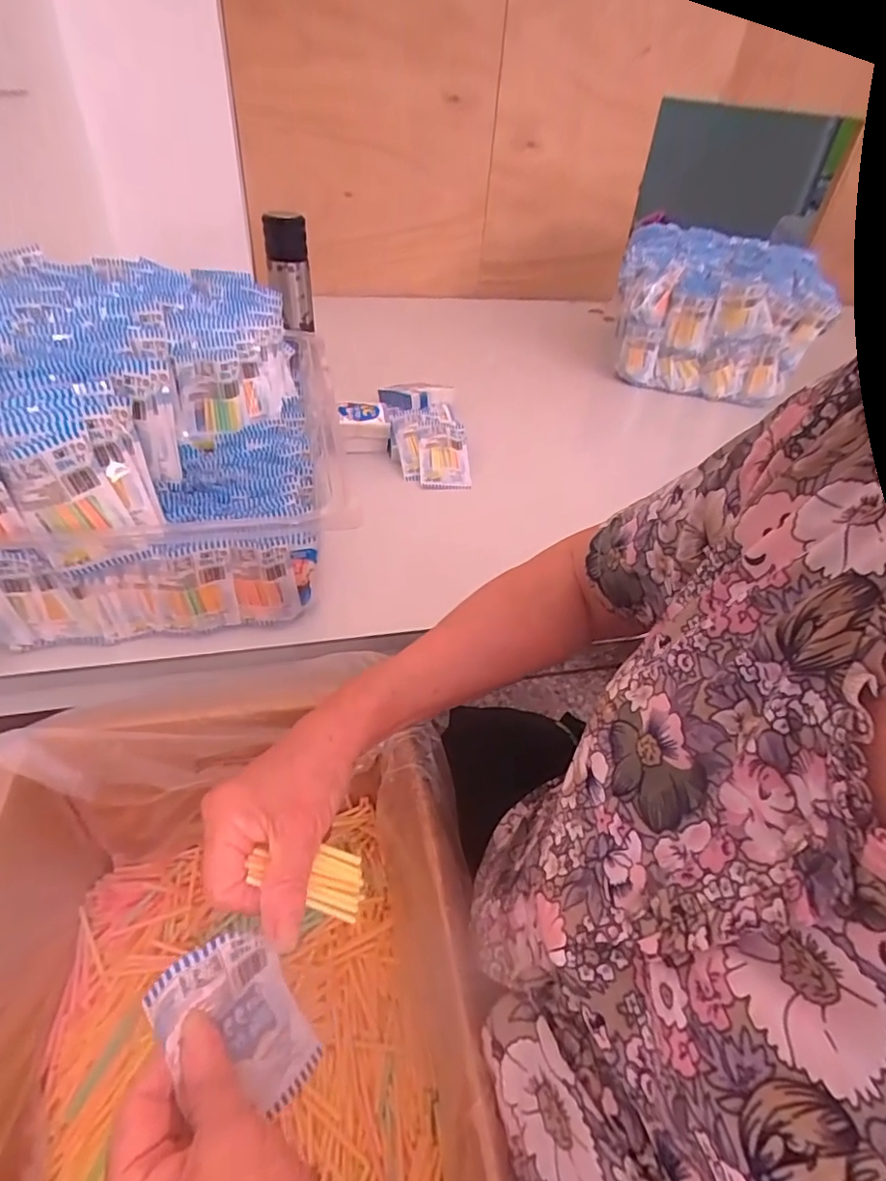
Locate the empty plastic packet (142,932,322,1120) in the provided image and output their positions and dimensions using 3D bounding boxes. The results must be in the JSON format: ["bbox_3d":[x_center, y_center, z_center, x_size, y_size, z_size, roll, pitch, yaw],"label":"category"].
[{"bbox_3d":[-0.101,0.213,0.290,0.015,0.105,0.052,-14,30,33],"label":"empty plastic packet"}]

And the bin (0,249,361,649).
[{"bbox_3d":[-0.274,-0.154,0.548,0.301,0.194,0.440,-5,41,-12],"label":"bin"}]

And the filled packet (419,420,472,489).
[{"bbox_3d":[0.001,-0.177,0.741,0.064,0.009,0.104,0,65,-12],"label":"filled packet"}]

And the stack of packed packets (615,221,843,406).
[{"bbox_3d":[0.473,-0.507,1.046,0.317,0.198,0.348,12,41,8],"label":"stack of packed packets"}]

